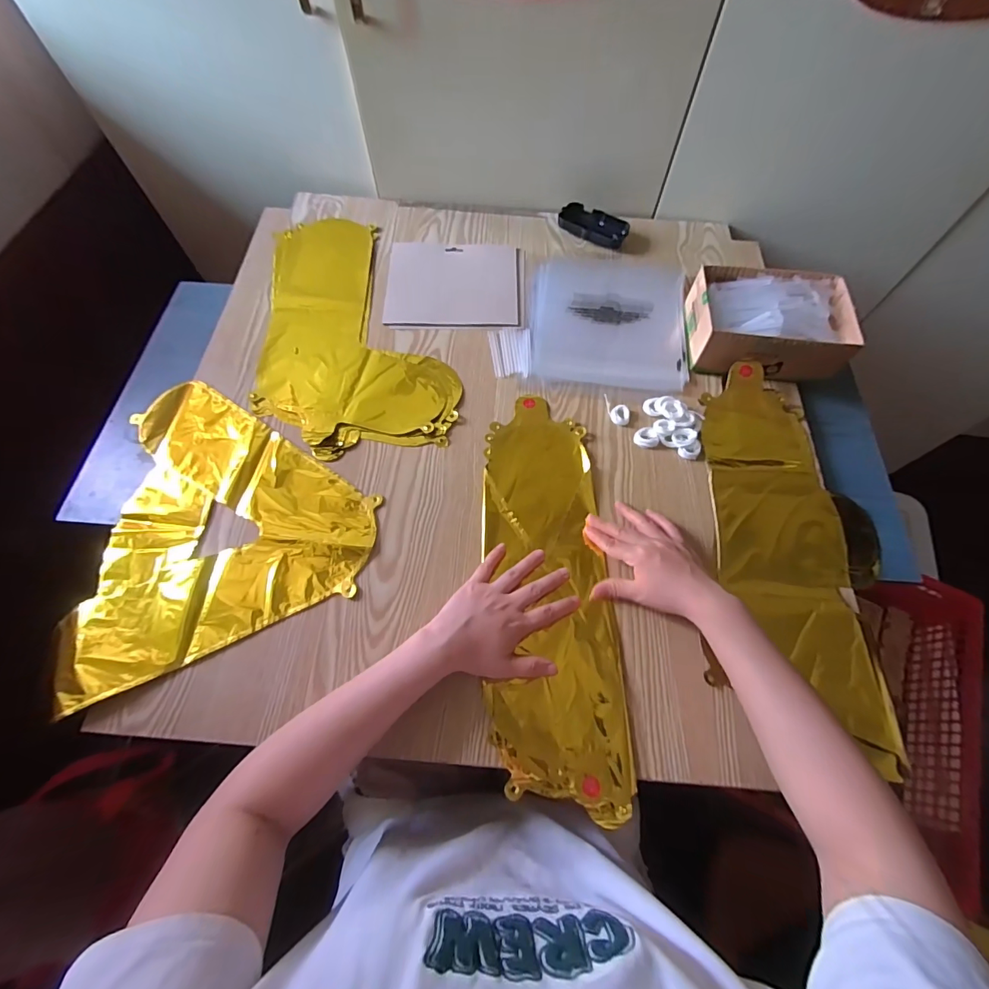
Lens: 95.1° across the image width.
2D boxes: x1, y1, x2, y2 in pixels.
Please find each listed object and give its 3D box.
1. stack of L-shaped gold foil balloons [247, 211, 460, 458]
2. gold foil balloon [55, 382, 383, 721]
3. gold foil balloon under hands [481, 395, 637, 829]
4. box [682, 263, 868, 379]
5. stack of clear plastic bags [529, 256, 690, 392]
[{"bbox_3d":[-0.194,-0.241,0.632,0.248,0.009,0.413,-7,65,-4],"label":"stack of L-shaped gold foil balloons"},{"bbox_3d":[-0.323,0.004,0.512,0.311,0.009,0.334,-22,67,-11],"label":"gold foil balloon"},{"bbox_3d":[0.056,0.084,0.494,0.133,0.011,0.439,-3,65,-2],"label":"gold foil balloon under hands"},{"bbox_3d":[0.353,-0.219,0.587,0.188,0.072,0.137,4,64,2],"label":"box"},{"bbox_3d":[0.161,-0.260,0.645,0.214,0.011,0.249,7,64,3],"label":"stack of clear plastic bags"}]

